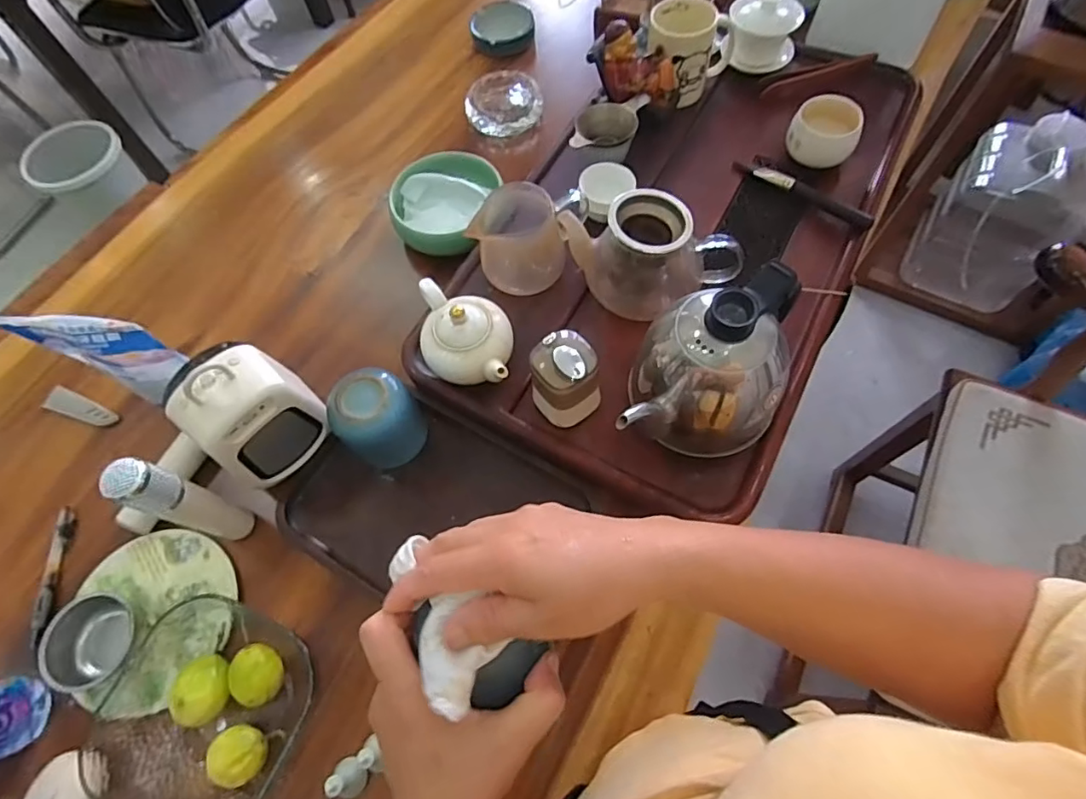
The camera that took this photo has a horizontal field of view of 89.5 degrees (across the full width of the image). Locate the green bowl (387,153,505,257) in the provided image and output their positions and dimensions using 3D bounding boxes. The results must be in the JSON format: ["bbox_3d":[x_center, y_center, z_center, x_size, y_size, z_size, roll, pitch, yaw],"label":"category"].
[{"bbox_3d":[-0.124,-0.252,0.710,0.132,0.067,0.110,0,65,4],"label":"green bowl"}]

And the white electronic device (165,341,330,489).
[{"bbox_3d":[-0.287,0.008,0.537,0.113,0.159,0.103,38,73,19],"label":"white electronic device"}]

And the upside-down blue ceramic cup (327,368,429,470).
[{"bbox_3d":[-0.164,0.019,0.551,0.079,0.091,0.075,-1,65,3],"label":"upside-down blue ceramic cup"}]

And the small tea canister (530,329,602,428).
[{"bbox_3d":[0.019,-0.019,0.522,0.060,0.094,0.053,38,73,19],"label":"small tea canister"}]

